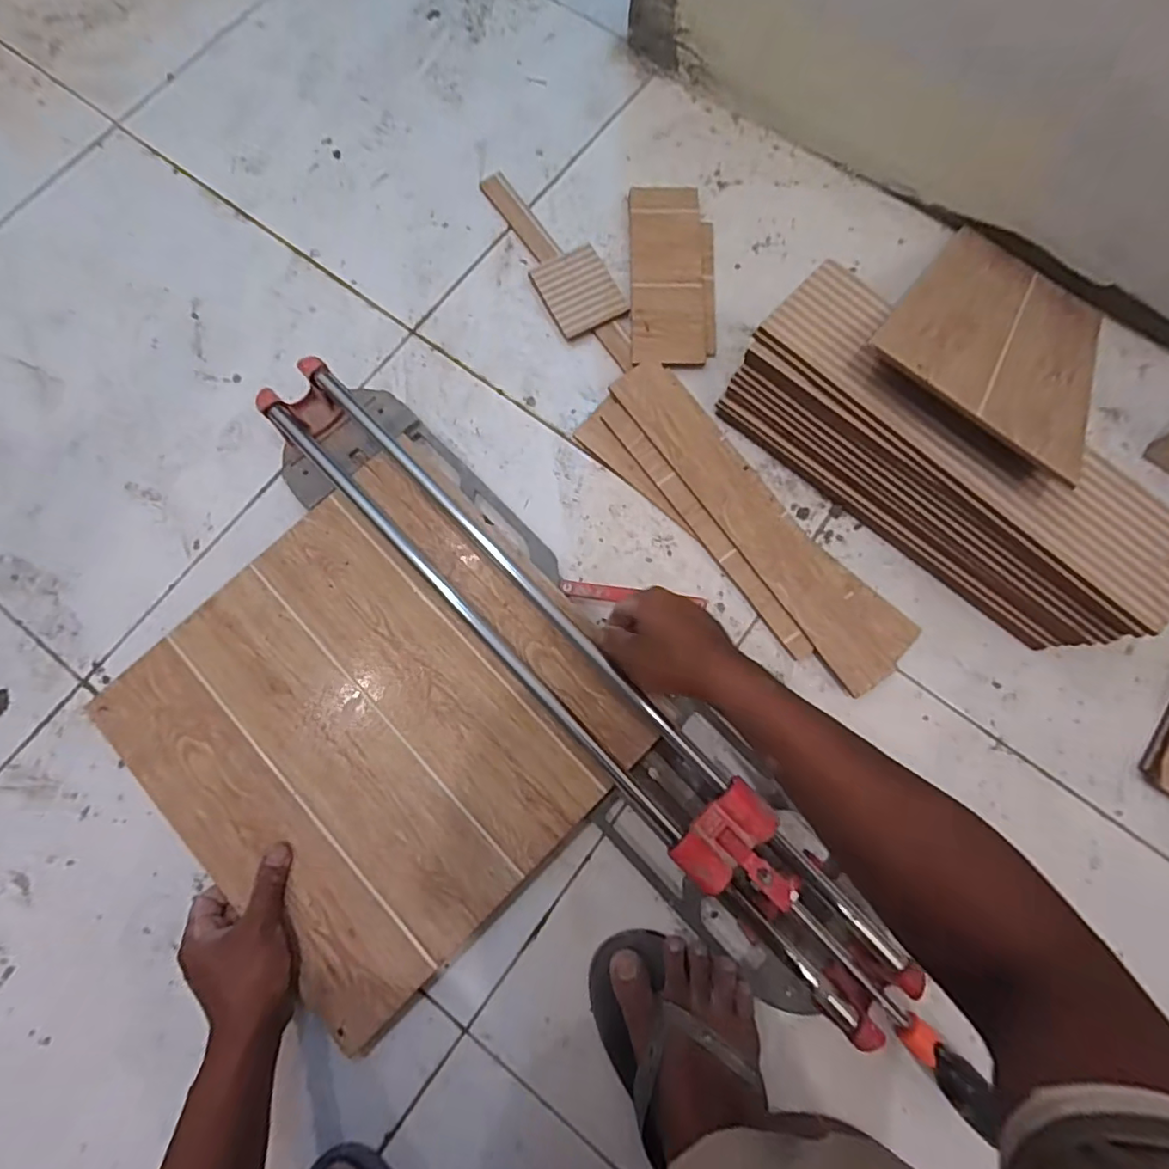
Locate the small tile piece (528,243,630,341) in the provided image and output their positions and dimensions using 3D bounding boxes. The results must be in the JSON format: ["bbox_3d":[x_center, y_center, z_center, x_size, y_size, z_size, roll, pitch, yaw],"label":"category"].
[{"bbox_3d":[-0.007,-0.329,0.646,0.080,0.004,0.097,-26,81,1],"label":"small tile piece"}]

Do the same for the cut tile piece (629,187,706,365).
[{"bbox_3d":[0.094,-0.355,0.653,0.080,0.012,0.242,0,75,1],"label":"cut tile piece"}]

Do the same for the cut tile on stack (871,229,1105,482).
[{"bbox_3d":[0.400,-0.243,0.543,0.181,0.006,0.388,39,54,8],"label":"cut tile on stack"}]

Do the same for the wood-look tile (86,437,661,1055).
[{"bbox_3d":[-0.189,0.120,0.534,0.391,0.016,0.397,-42,80,-9],"label":"wood-look tile"}]

